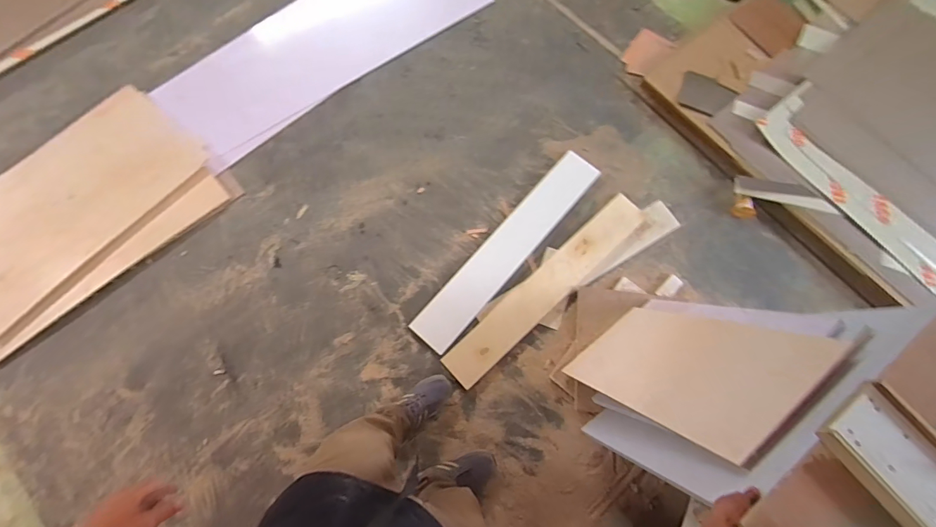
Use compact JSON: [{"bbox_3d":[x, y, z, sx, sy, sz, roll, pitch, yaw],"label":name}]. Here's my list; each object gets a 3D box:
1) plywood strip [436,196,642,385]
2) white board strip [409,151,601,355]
[{"bbox_3d":[0.271,0.070,1.398,0.835,0.018,0.126,-42,78,-11],"label":"plywood strip"},{"bbox_3d":[0.142,-0.063,1.432,0.148,0.021,0.830,40,78,11],"label":"white board strip"}]

